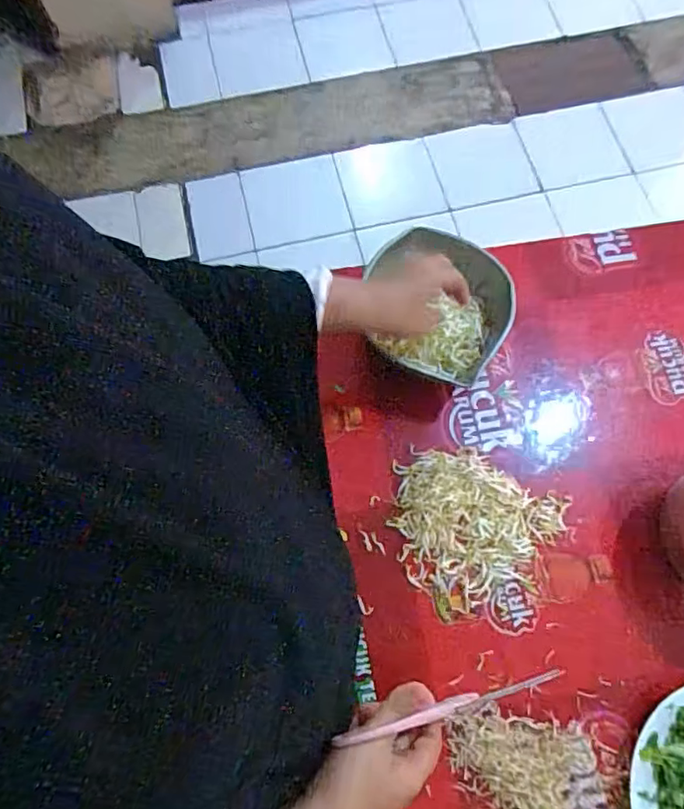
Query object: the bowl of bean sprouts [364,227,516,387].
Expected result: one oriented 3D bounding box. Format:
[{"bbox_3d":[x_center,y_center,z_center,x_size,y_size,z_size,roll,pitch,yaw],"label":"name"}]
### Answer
[{"bbox_3d":[0.105,-0.110,0.652,0.171,0.066,0.168,0,71,0],"label":"bowl of bean sprouts"}]

